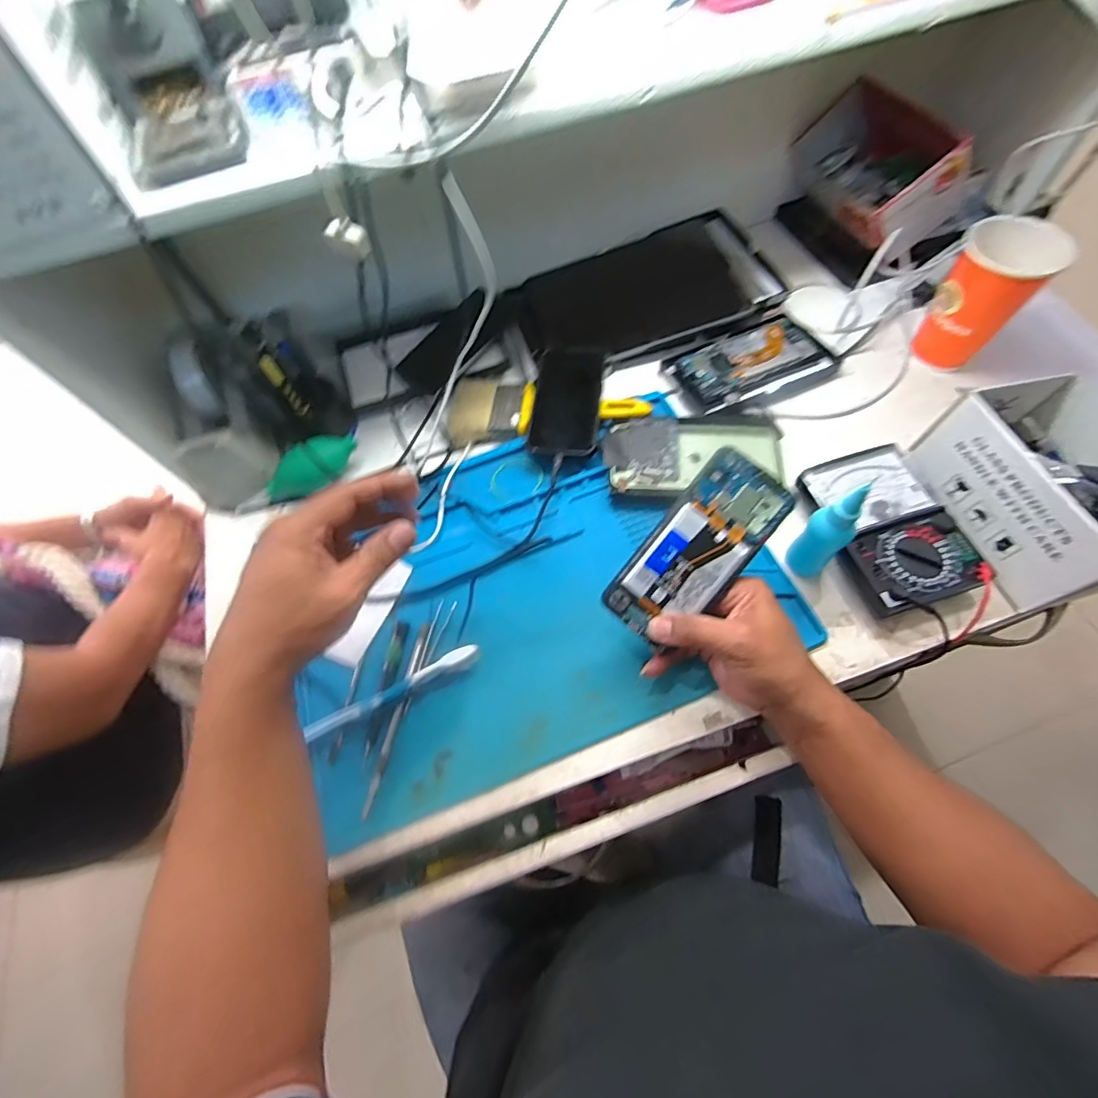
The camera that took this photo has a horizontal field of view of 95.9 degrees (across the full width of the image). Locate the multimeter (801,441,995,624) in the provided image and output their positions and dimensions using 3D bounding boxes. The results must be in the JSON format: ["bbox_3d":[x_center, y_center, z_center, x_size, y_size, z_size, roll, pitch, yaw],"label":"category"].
[{"bbox_3d":[0.308,-0.021,0.454,0.101,0.039,0.154,-15,63,-2],"label":"multimeter"}]

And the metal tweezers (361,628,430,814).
[{"bbox_3d":[-0.129,0.142,0.428,0.014,0.010,0.160,9,65,10],"label":"metal tweezers"}]

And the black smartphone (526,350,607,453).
[{"bbox_3d":[0.019,-0.162,0.538,0.073,0.011,0.137,6,69,4],"label":"black smartphone"}]

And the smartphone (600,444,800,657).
[{"bbox_3d":[0.116,0.002,0.391,0.073,0.007,0.157,39,95,5],"label":"smartphone"}]

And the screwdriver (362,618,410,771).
[{"bbox_3d":[-0.142,0.123,0.436,0.016,0.013,0.121,3,64,7],"label":"screwdriver"}]

